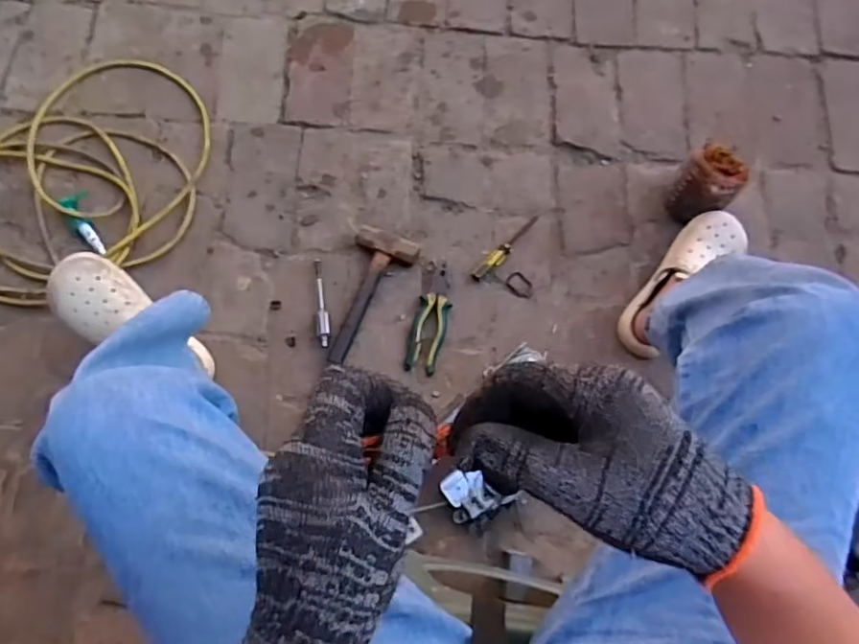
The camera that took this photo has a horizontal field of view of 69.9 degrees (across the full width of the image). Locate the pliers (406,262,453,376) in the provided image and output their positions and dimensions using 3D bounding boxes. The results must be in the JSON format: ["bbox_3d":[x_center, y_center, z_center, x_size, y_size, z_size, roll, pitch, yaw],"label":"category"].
[{"bbox_3d":[0.003,-0.014,0.980,0.053,0.018,0.187,11,73,2],"label":"pliers"}]

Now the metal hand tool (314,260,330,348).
[{"bbox_3d":[-0.170,-0.033,0.973,0.022,0.020,0.146,-5,73,-3],"label":"metal hand tool"}]

